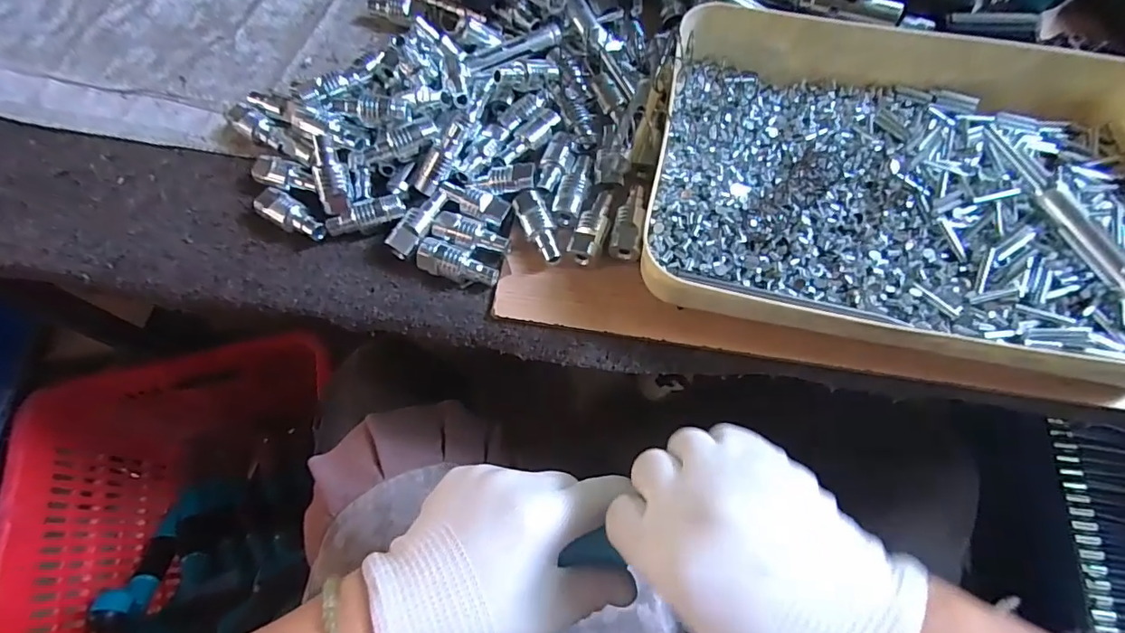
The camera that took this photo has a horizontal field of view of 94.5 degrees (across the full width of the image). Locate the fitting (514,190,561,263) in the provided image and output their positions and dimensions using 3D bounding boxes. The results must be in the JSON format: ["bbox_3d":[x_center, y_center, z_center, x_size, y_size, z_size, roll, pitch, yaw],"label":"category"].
[{"bbox_3d":[-0.015,-0.057,0.344,0.020,0.020,0.054,-20,68,-7],"label":"fitting"}]

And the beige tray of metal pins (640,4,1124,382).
[{"bbox_3d":[0.226,-0.087,0.335,0.327,0.048,0.241,10,68,6],"label":"beige tray of metal pins"}]

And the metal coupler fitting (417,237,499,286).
[{"bbox_3d":[-0.068,-0.034,0.335,0.051,0.020,0.020,16,68,8],"label":"metal coupler fitting"}]

